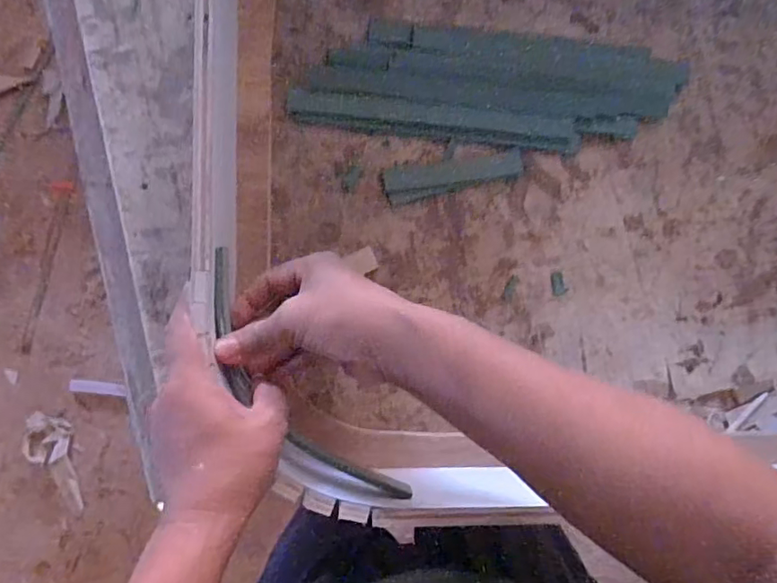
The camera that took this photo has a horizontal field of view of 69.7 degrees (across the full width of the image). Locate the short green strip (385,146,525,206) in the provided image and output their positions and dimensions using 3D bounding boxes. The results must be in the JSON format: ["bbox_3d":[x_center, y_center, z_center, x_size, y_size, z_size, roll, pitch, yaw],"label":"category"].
[{"bbox_3d":[0.058,-0.104,0.496,0.123,0.008,0.030,-13,91,-4],"label":"short green strip"}]

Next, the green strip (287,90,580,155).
[{"bbox_3d":[0.041,-0.150,0.490,0.251,0.014,0.028,6,90,-4],"label":"green strip"}]

